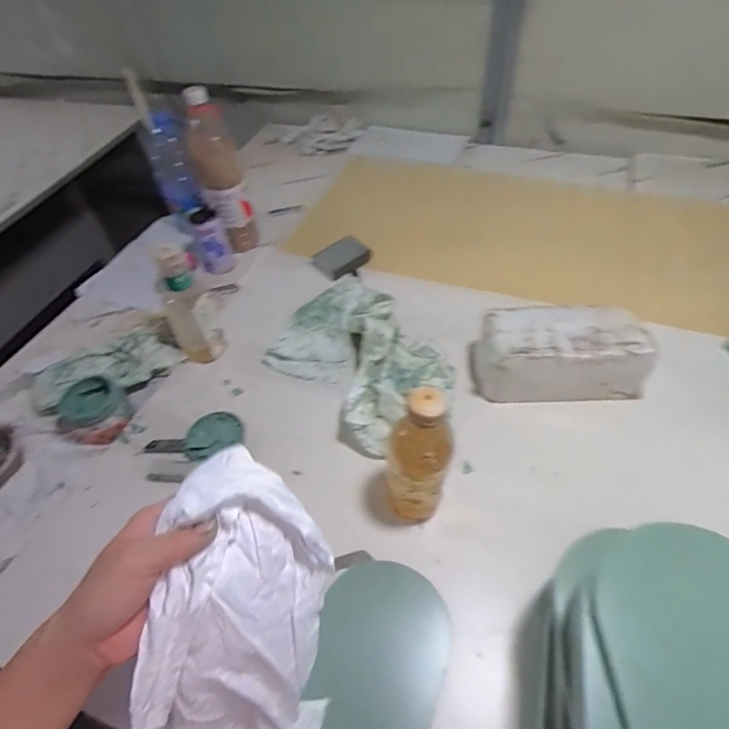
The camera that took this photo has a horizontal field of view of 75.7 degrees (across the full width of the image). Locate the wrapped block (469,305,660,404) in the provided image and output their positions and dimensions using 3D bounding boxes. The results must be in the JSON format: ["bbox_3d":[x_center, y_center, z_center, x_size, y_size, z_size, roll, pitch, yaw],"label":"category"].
[{"bbox_3d":[0.273,-0.016,0.666,0.222,0.097,0.109,-6,49,0],"label":"wrapped block"}]

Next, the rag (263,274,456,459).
[{"bbox_3d":[-0.002,-0.018,0.712,0.210,0.063,0.304,-36,55,-24],"label":"rag"}]

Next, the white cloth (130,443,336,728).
[{"bbox_3d":[-0.100,0.208,0.362,0.147,0.273,0.055,-10,18,-29],"label":"white cloth"}]

